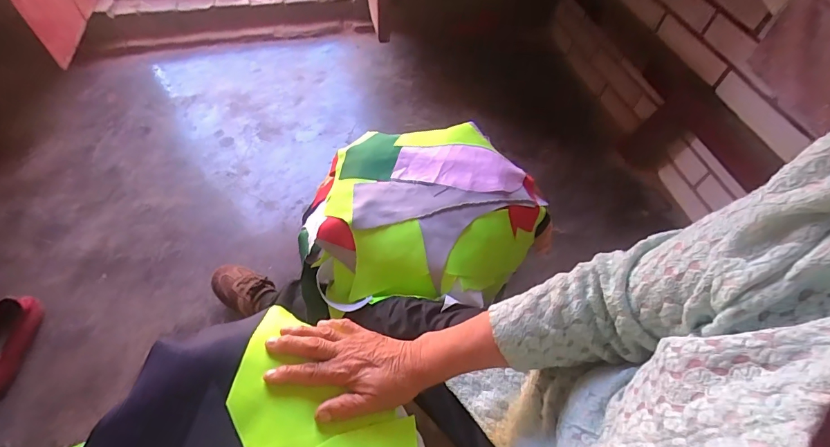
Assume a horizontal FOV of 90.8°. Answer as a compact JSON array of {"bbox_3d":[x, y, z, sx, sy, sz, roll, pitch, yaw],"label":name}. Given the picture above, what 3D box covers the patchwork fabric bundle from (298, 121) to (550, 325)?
[{"bbox_3d":[0.016,-0.018,0.746,0.438,0.151,0.374,-7,55,-9],"label":"patchwork fabric bundle"}]

